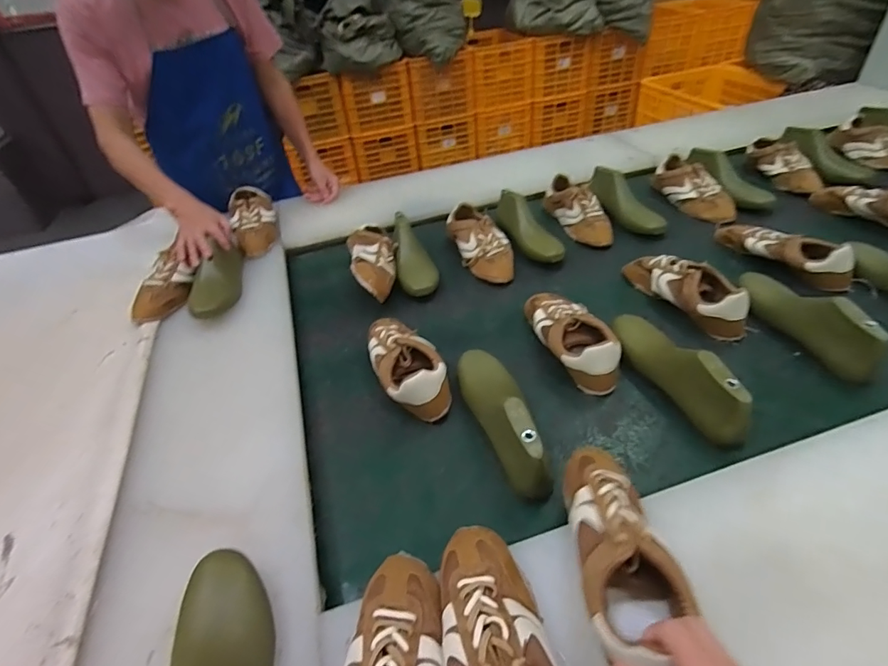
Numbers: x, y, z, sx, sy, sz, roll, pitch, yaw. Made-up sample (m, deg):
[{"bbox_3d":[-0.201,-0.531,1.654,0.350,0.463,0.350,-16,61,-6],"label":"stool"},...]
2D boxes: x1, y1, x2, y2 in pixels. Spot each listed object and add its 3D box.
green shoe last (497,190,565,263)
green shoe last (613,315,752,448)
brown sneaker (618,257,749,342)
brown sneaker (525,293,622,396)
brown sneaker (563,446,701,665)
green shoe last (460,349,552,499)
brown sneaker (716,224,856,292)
[{"bbox_3d":[0.185,-0.237,1.070,0.067,0.084,0.244,-18,42,-13],"label":"green shoe last"},{"bbox_3d":[0.329,0.043,0.690,0.073,0.088,0.260,-13,41,-8],"label":"green shoe last"},{"bbox_3d":[0.429,-0.083,0.851,0.076,0.078,0.256,-22,43,-18],"label":"brown sneaker"},{"bbox_3d":[0.210,0.000,0.788,0.099,0.081,0.235,-14,41,-9],"label":"brown sneaker"},{"bbox_3d":[0.169,0.201,0.449,0.088,0.076,0.235,-3,33,4],"label":"brown sneaker"},{"bbox_3d":[0.079,0.105,0.664,0.069,0.088,0.251,-14,41,-8],"label":"green shoe last"},{"bbox_3d":[0.654,-0.168,0.910,0.076,0.068,0.253,-26,44,-21],"label":"brown sneaker"}]

